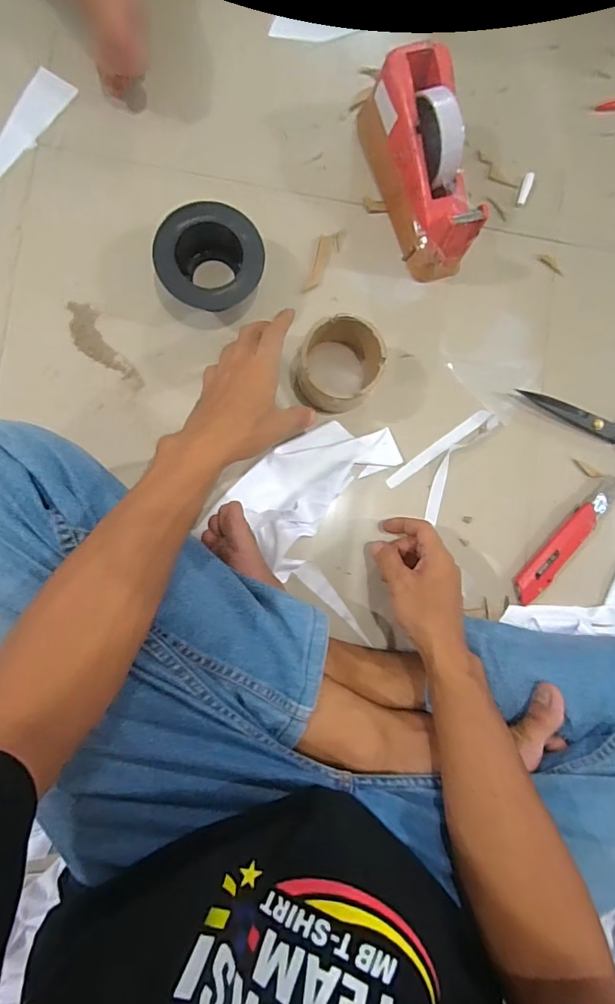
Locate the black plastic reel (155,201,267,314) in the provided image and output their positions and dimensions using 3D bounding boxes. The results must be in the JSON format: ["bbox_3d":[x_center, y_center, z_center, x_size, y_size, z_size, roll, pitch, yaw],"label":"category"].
[{"bbox_3d":[-0.099,-0.250,0.507,0.104,0.052,0.097,0,86,-5],"label":"black plastic reel"}]

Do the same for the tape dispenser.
[{"bbox_3d":[0.123,-0.352,0.506,0.071,0.105,0.200,-19,88,-7],"label":"tape dispenser"}]

